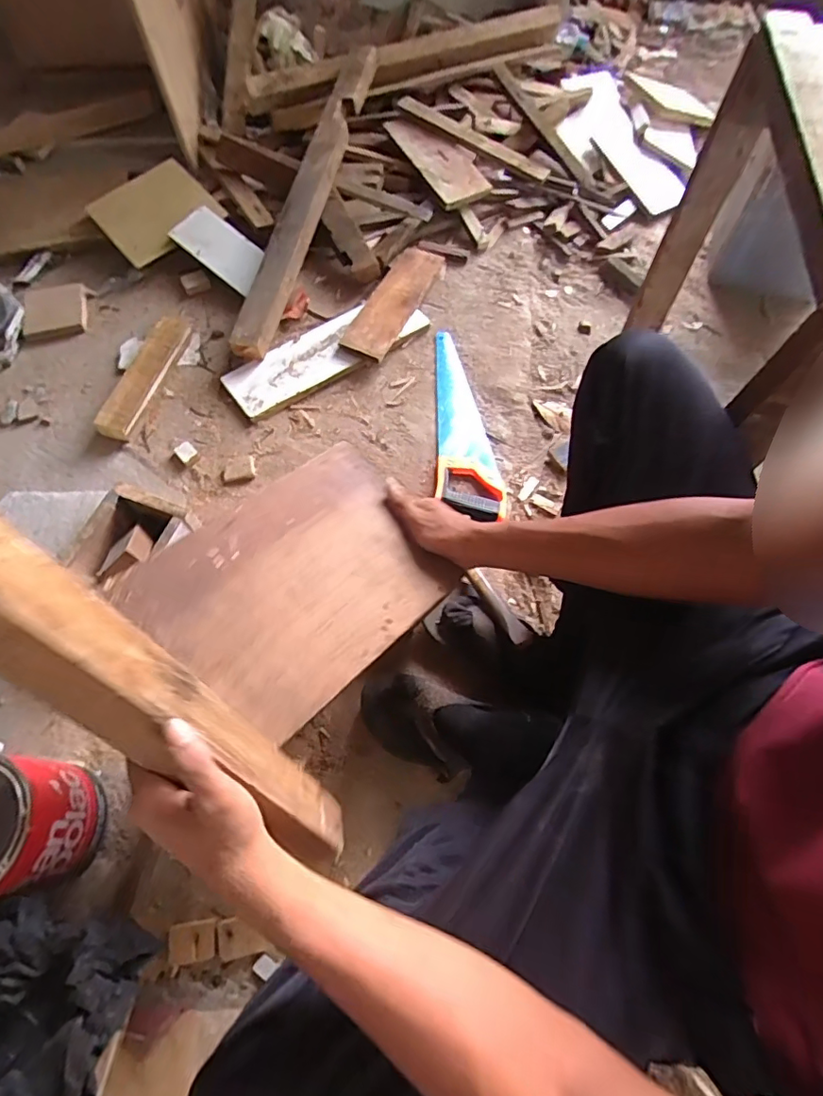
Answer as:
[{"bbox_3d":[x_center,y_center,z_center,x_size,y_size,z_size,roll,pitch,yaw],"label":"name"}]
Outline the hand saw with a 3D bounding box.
[{"bbox_3d":[0.105,-0.240,0.968,0.114,0.024,0.409,2,66,0],"label":"hand saw"}]

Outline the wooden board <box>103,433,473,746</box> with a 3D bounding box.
[{"bbox_3d":[-0.111,0.030,0.560,0.219,0.008,0.292,46,59,8],"label":"wooden board"}]

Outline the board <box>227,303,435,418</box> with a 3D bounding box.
[{"bbox_3d":[-0.158,-0.380,1.026,0.400,0.025,0.125,-36,71,-16],"label":"board"}]

